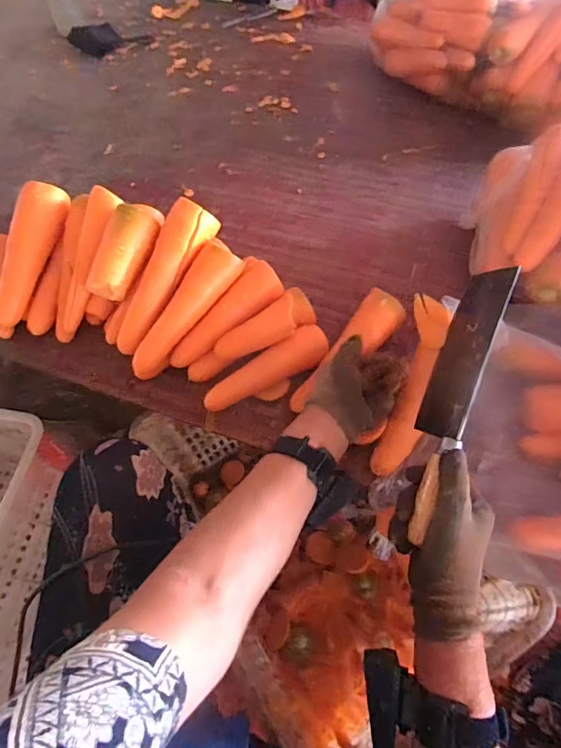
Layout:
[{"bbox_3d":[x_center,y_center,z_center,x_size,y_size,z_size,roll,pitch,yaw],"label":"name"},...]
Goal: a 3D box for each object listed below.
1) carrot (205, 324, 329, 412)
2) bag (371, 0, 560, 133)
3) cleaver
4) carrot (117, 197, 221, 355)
[{"bbox_3d":[-0.020,-0.006,0.576,0.182,0.039,0.042,-26,61,-12],"label":"carrot"},{"bbox_3d":[0.434,-0.608,0.817,0.565,0.144,0.226,26,64,17],"label":"bag"},{"bbox_3d":[0.167,0.028,0.441,0.024,0.091,0.260,20,83,-7],"label":"cleaver"},{"bbox_3d":[-0.158,-0.125,0.601,0.056,0.046,0.214,31,95,19],"label":"carrot"}]

